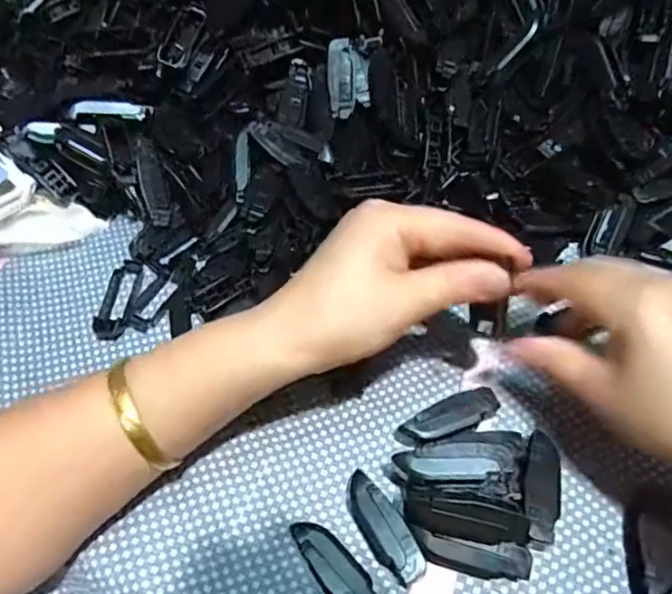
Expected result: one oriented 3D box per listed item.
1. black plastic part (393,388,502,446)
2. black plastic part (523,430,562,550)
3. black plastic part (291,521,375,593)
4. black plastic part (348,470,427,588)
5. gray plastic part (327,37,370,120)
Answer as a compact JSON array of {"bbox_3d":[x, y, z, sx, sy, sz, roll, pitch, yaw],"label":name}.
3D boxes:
[{"bbox_3d":[0.058,0.063,0.303,0.056,0.004,0.019,-20,68,-8],"label":"black plastic part"},{"bbox_3d":[0.100,0.096,0.286,0.017,0.017,0.055,13,56,10],"label":"black plastic part"},{"bbox_3d":[0.000,0.127,0.267,0.019,0.016,0.054,-39,62,-23],"label":"black plastic part"},{"bbox_3d":[0.022,0.111,0.277,0.018,0.017,0.053,-27,58,-17],"label":"black plastic part"},{"bbox_3d":[0.009,-0.140,0.374,0.028,0.006,0.049,-5,94,-24],"label":"gray plastic part"}]

